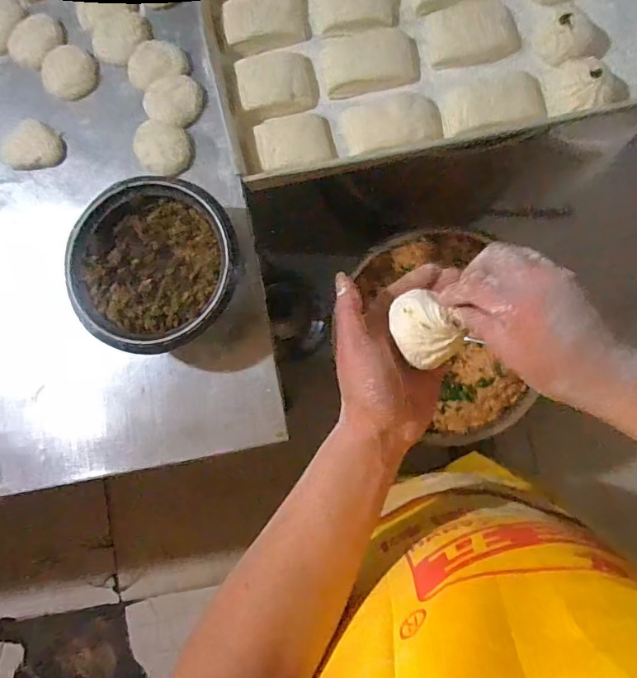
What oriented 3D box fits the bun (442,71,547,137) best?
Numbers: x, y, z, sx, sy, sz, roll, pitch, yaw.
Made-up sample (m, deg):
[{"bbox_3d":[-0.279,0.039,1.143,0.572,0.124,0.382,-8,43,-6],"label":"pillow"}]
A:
[{"bbox_3d":[0.205,-0.267,0.560,0.121,0.031,0.059,-10,83,3],"label":"bun"}]

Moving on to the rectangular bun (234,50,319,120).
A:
[{"bbox_3d":[-0.049,-0.307,0.584,0.092,0.024,0.086,-11,83,3],"label":"rectangular bun"}]

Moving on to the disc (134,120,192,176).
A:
[{"bbox_3d":[-0.206,-0.244,0.626,0.077,0.023,0.069,13,86,5],"label":"disc"}]

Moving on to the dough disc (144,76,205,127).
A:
[{"bbox_3d":[-0.190,-0.307,0.632,0.076,0.024,0.062,-12,85,3],"label":"dough disc"}]

